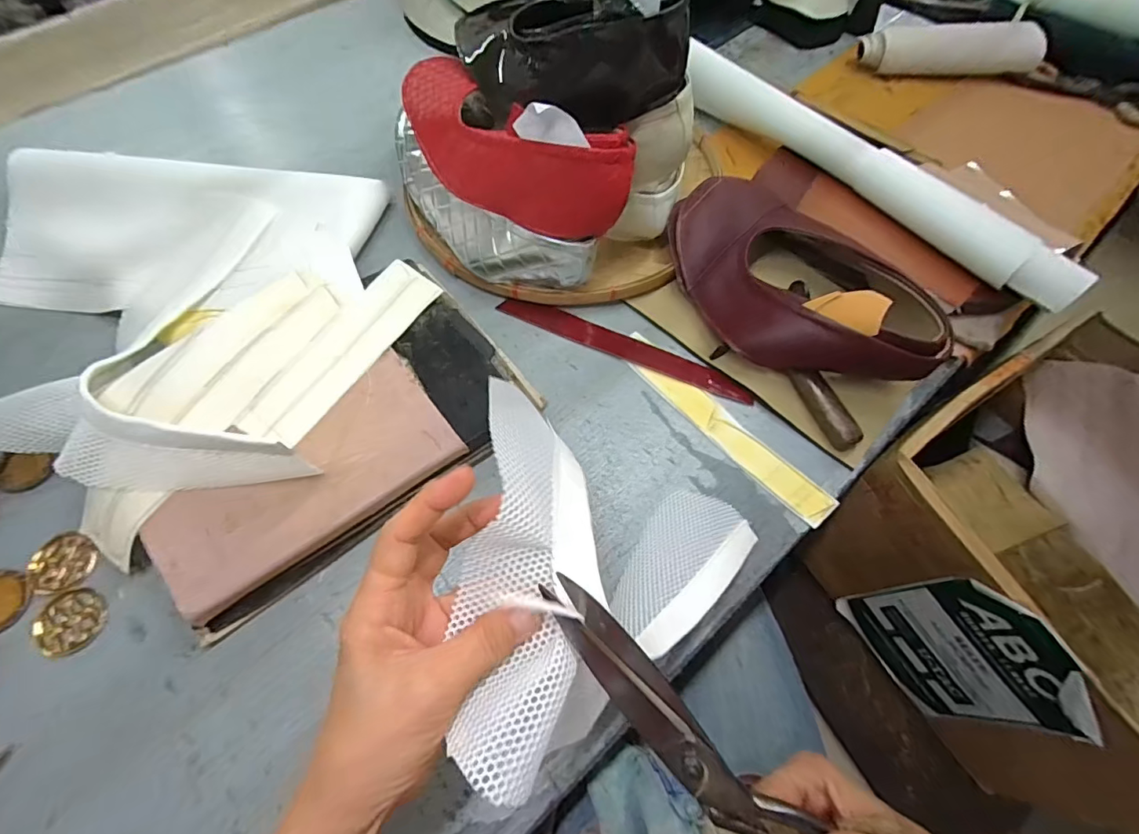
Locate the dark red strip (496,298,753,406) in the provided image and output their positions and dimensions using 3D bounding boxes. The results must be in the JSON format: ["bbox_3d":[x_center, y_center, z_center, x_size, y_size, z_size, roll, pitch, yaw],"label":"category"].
[{"bbox_3d":[0.053,-0.068,0.503,0.258,0.005,0.025,23,65,8],"label":"dark red strip"}]

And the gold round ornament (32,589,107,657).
[{"bbox_3d":[-0.372,0.153,0.374,0.046,0.004,0.044,1,64,-2],"label":"gold round ornament"}]

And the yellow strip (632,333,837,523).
[{"bbox_3d":[0.140,0.008,0.468,0.037,0.009,0.231,-41,73,-19],"label":"yellow strip"}]

